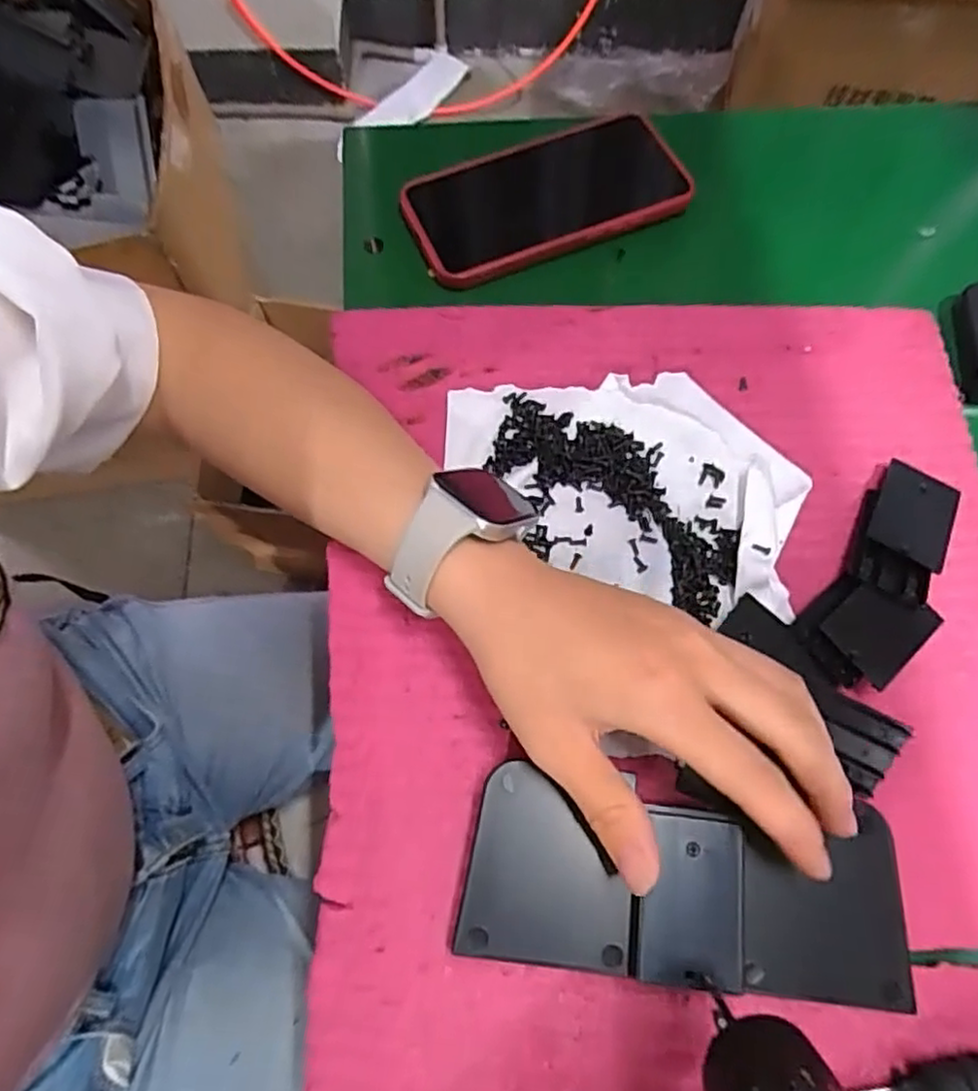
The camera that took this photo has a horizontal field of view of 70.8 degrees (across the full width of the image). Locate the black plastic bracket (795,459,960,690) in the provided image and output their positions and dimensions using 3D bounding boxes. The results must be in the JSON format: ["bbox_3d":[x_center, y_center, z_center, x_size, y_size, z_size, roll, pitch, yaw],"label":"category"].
[{"bbox_3d":[0.187,0.014,0.319,0.048,0.015,0.119,34,72,11],"label":"black plastic bracket"}]

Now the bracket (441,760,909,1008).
[{"bbox_3d":[0.068,0.126,0.254,0.152,0.012,0.065,4,69,10],"label":"bracket"}]

